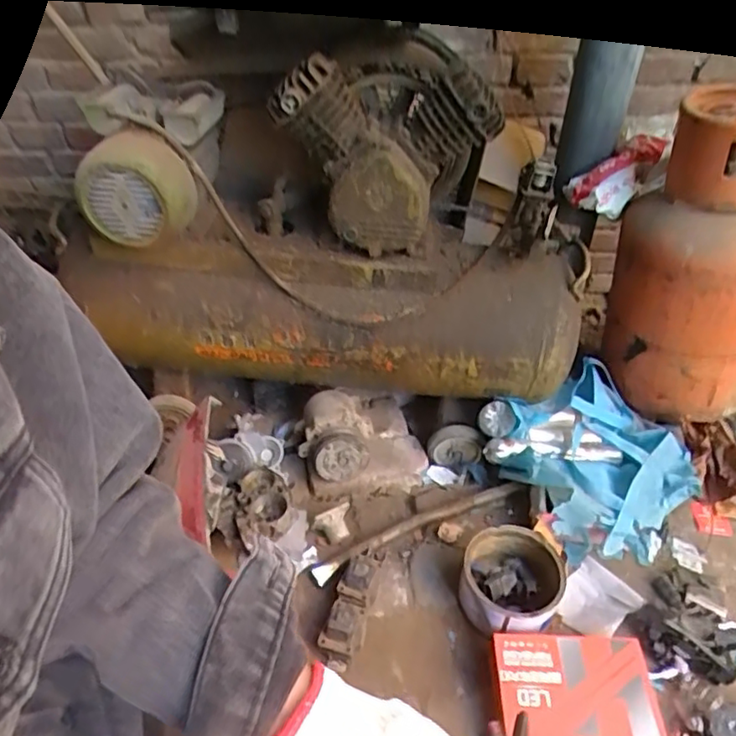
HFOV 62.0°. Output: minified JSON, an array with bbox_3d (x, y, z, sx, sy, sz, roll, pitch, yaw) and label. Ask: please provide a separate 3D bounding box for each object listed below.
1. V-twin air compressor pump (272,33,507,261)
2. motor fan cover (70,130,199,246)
[{"bbox_3d":[0.038,-0.326,0.908,0.275,0.270,0.188,4,36,10],"label":"V-twin air compressor pump"},{"bbox_3d":[-0.338,-0.259,0.891,0.145,0.141,0.088,8,41,11],"label":"motor fan cover"}]

